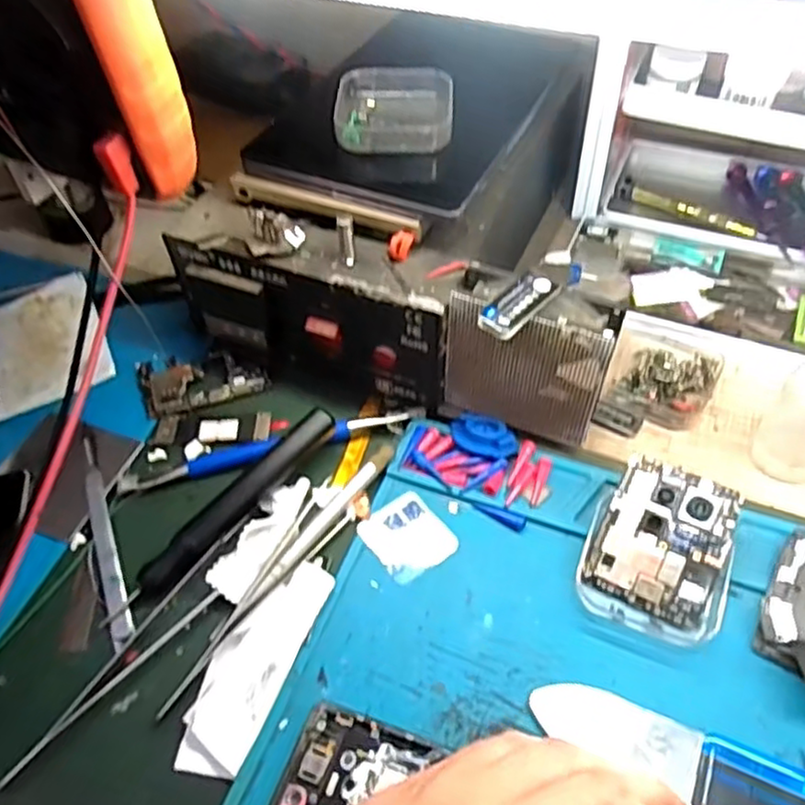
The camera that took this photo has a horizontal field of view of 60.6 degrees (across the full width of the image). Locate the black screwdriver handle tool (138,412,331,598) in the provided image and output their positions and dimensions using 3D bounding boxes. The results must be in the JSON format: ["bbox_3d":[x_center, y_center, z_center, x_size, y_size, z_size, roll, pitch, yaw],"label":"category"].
[{"bbox_3d":[-0.081,0.047,0.346,0.014,0.020,0.120,33,60,27],"label":"black screwdriver handle tool"}]

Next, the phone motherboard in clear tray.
[{"bbox_3d":[0.118,0.067,0.316,0.062,0.029,0.069,18,54,17],"label":"phone motherboard in clear tray"}]

